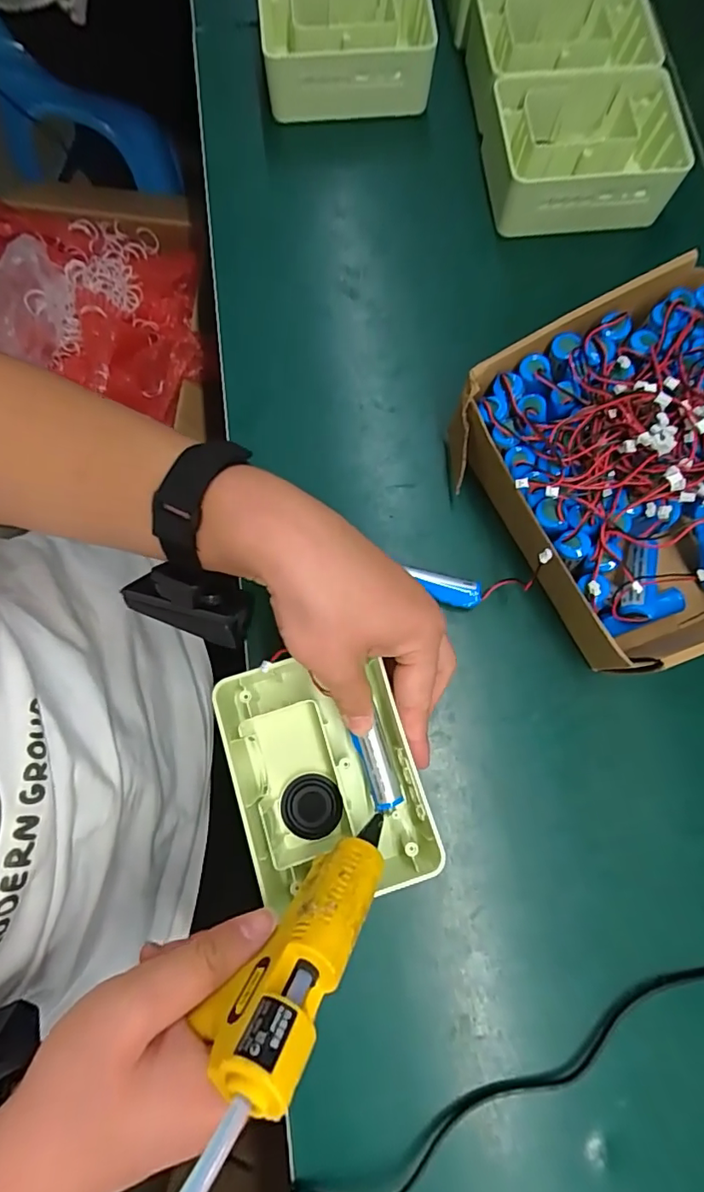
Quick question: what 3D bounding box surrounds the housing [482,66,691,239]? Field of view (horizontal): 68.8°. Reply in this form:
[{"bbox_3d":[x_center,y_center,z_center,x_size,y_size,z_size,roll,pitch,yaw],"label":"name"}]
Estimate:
[{"bbox_3d":[0.181,-0.358,0.419,0.148,0.049,0.112,-6,78,-4],"label":"housing"}]

